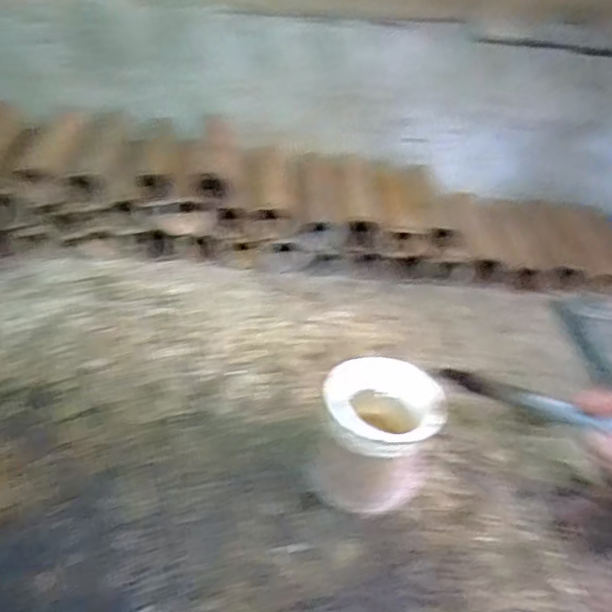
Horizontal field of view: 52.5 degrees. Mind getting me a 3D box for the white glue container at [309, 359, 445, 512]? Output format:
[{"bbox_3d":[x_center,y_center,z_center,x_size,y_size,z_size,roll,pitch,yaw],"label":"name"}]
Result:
[{"bbox_3d":[0.064,0.125,0.587,0.101,0.122,0.100,4,41,-4],"label":"white glue container"}]

